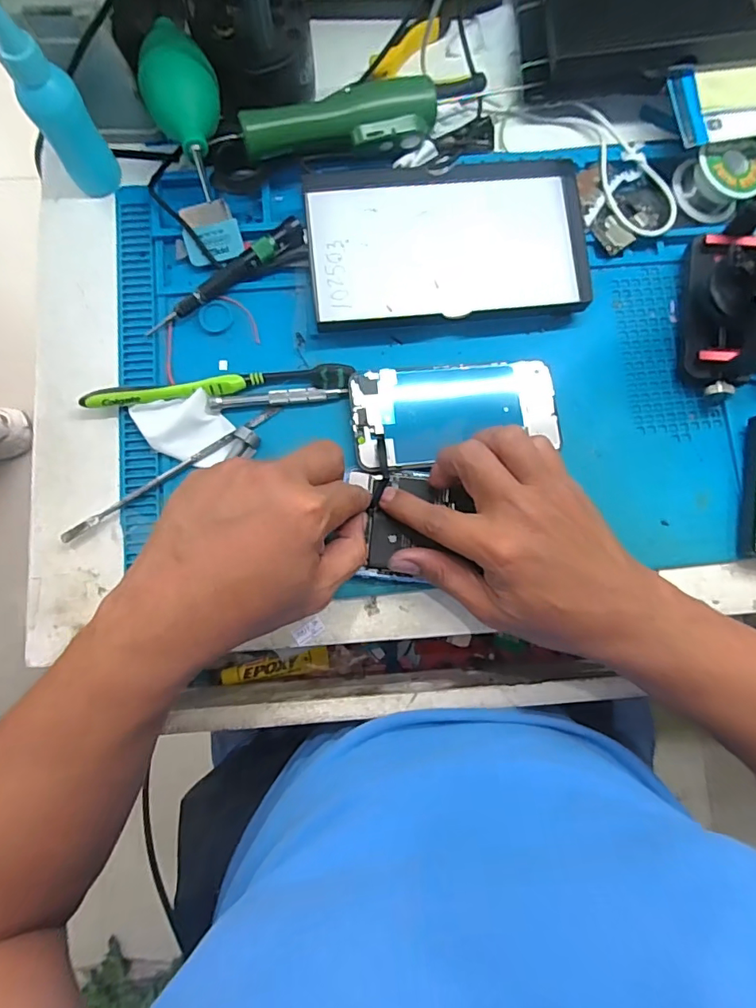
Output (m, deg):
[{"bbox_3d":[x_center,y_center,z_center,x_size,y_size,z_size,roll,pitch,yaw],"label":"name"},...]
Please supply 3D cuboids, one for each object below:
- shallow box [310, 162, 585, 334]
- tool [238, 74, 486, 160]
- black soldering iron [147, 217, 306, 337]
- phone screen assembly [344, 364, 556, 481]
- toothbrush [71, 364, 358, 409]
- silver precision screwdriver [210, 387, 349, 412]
[{"bbox_3d":[0.049,-0.189,0.363,0.194,0.016,0.117,-7,82,-3],"label":"shallow box"},{"bbox_3d":[-0.009,-0.264,0.346,0.162,0.031,0.027,-11,82,-3],"label":"tool"},{"bbox_3d":[-0.107,-0.160,0.354,0.127,0.016,0.015,-32,84,-6],"label":"black soldering iron"},{"bbox_3d":[0.055,-0.065,0.353,0.144,0.012,0.068,-7,82,-3],"label":"phone screen assembly"},{"bbox_3d":[-0.110,-0.083,0.352,0.183,0.017,0.020,-6,82,-3],"label":"toothbrush"},{"bbox_3d":[-0.069,-0.074,0.351,0.093,0.006,0.010,-6,82,-3],"label":"silver precision screwdriver"}]

